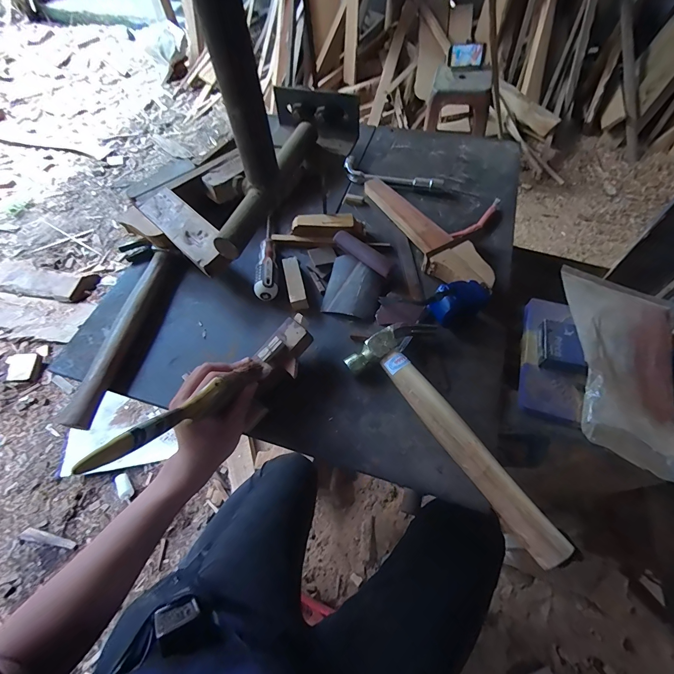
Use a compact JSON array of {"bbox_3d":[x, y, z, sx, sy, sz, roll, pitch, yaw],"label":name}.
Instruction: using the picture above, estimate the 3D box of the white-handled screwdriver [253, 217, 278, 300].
[{"bbox_3d":[-0.113,-0.129,0.525,0.033,0.032,0.164,-10,60,-3],"label":"white-handled screwdriver"}]

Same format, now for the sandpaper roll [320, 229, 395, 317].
[{"bbox_3d":[0.031,-0.087,0.498,0.085,0.027,0.118,9,79,14],"label":"sandpaper roll"}]

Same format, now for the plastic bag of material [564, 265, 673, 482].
[{"bbox_3d":[0.334,0.013,0.390,0.135,0.069,0.239,20,63,13],"label":"plastic bag of material"}]

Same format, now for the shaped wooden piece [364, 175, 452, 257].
[{"bbox_3d":[0.111,-0.206,0.569,0.041,0.040,0.197,-24,62,-11],"label":"shaped wooden piece"}]

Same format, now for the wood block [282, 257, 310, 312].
[{"bbox_3d":[-0.063,-0.082,0.503,0.023,0.026,0.089,-13,61,-5],"label":"wood block"}]

